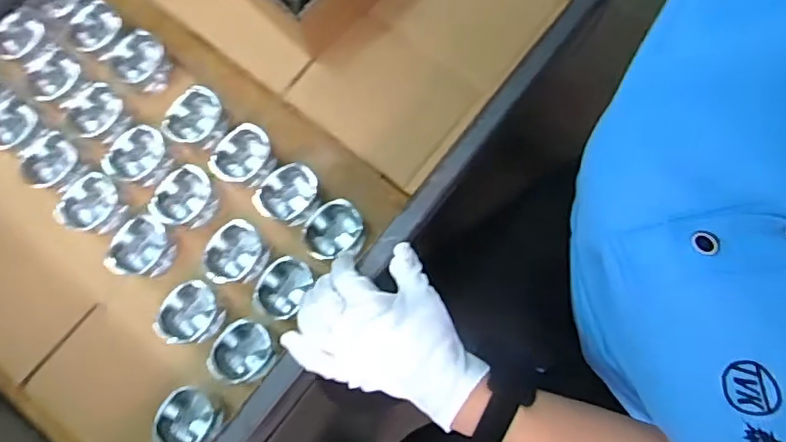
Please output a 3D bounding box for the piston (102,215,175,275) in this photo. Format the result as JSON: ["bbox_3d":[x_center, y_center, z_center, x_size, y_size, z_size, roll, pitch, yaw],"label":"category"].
[{"bbox_3d":[-0.320,0.035,0.725,0.071,0.070,0.074,7,79,3],"label":"piston"}]

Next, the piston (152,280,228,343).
[{"bbox_3d":[-0.255,0.123,0.717,0.081,0.055,0.073,-43,81,-7],"label":"piston"}]

